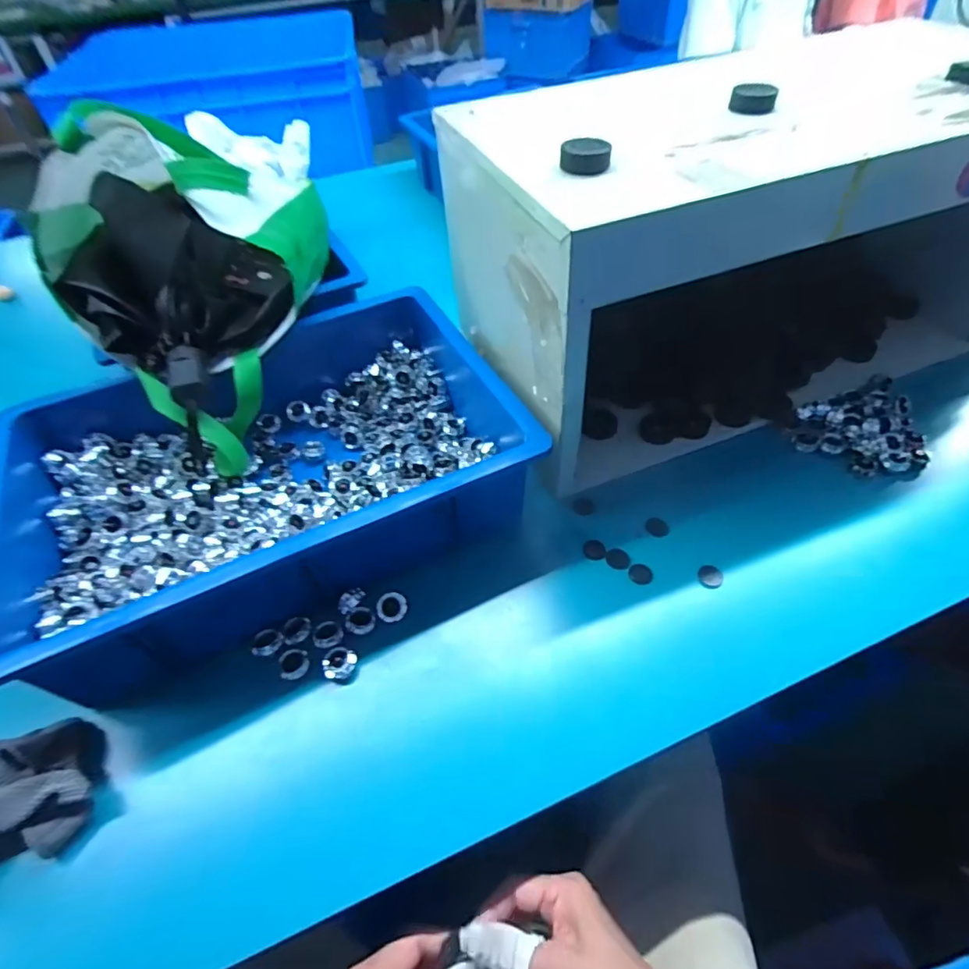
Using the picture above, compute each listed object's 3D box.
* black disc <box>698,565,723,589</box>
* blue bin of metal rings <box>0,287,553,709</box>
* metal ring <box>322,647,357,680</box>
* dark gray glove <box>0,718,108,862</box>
[{"bbox_3d":[0.205,0.083,0.479,0.020,0.004,0.024,14,52,14],"label":"black disc"},{"bbox_3d":[-0.209,-0.027,0.523,0.444,0.103,0.328,-24,53,-16],"label":"blue bin of metal rings"},{"bbox_3d":[-0.120,0.148,0.437,0.025,0.012,0.024,-2,50,2],"label":"metal ring"},{"bbox_3d":[-0.330,0.223,0.371,0.100,0.046,0.091,-36,57,-24],"label":"dark gray glove"}]

